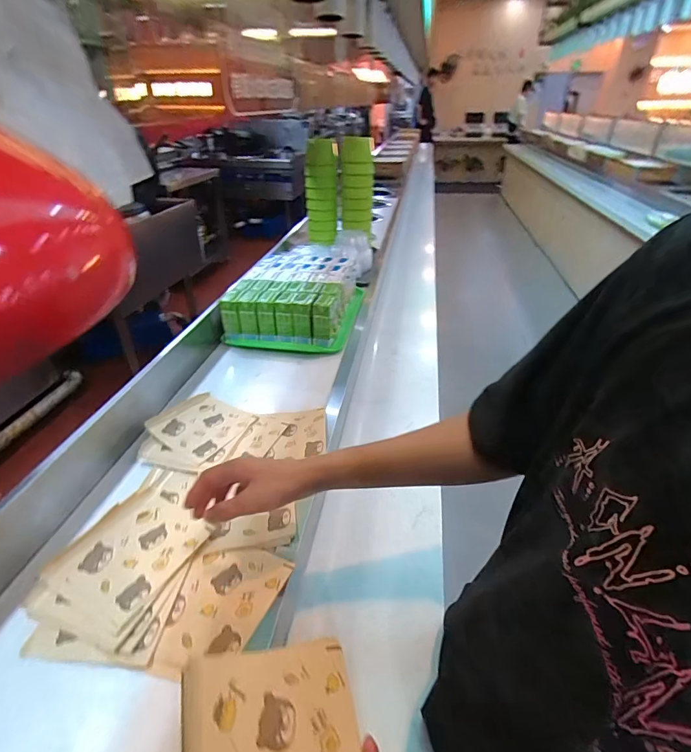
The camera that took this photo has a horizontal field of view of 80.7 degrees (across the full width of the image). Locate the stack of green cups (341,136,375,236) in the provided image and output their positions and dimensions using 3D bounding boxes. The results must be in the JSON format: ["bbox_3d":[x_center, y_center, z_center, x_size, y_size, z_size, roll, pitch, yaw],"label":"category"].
[{"bbox_3d":[0.042,-0.635,1.358,0.103,0.283,0.093,3,34,6],"label":"stack of green cups"}]

